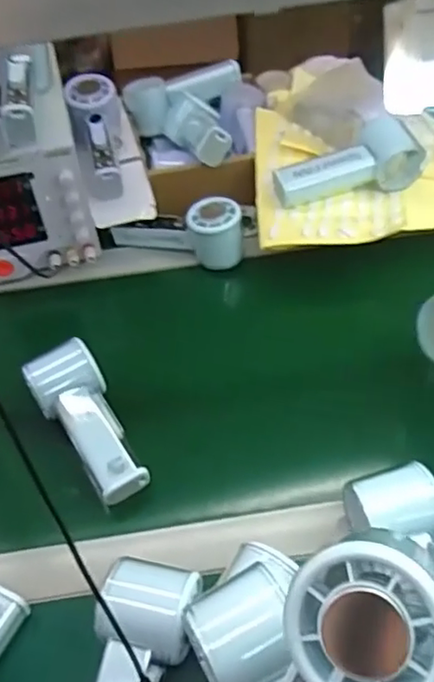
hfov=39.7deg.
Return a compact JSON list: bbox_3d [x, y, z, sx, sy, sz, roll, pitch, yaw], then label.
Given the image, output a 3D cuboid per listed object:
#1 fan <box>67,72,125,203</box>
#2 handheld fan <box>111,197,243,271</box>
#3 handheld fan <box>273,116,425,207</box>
[{"bbox_3d":[-0.132,-0.227,0.679,0.052,0.051,0.160,-9,68,-4],"label":"fan"},{"bbox_3d":[-0.043,-0.125,0.666,0.148,0.062,0.055,17,51,18],"label":"handheld fan"},{"bbox_3d":[0.135,-0.189,0.640,0.156,0.054,0.075,-12,48,-6],"label":"handheld fan"}]

